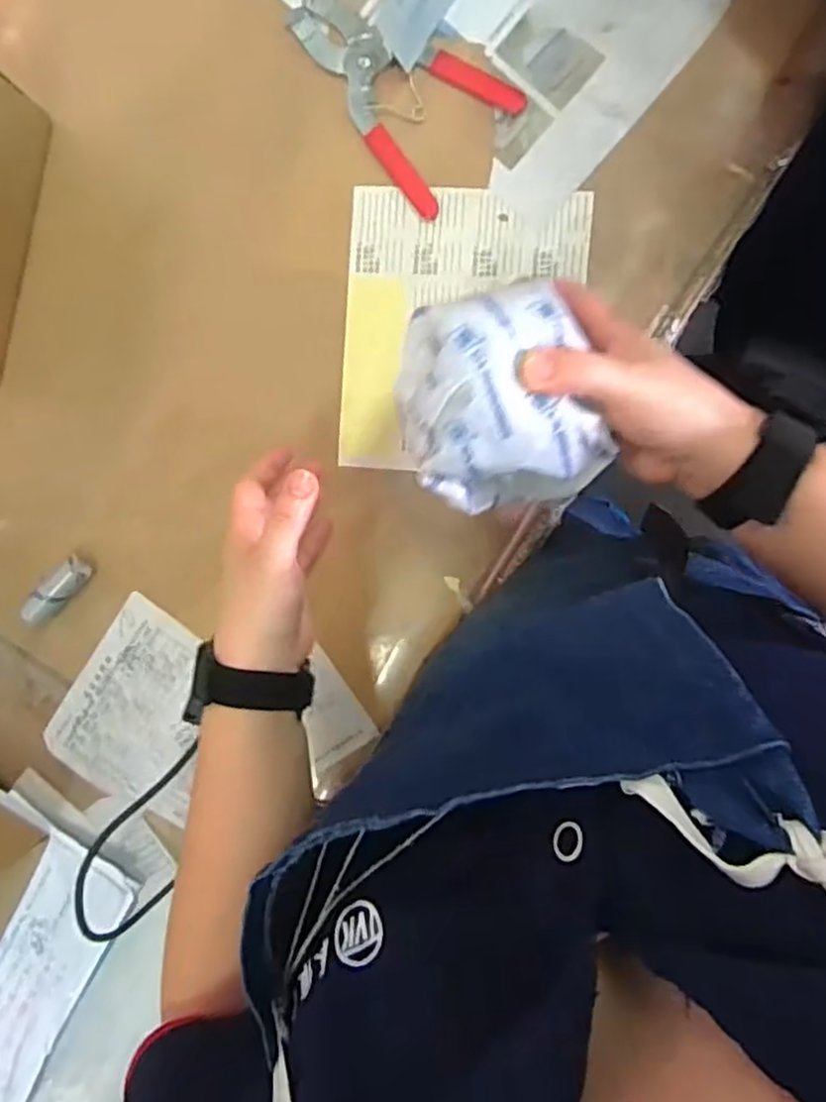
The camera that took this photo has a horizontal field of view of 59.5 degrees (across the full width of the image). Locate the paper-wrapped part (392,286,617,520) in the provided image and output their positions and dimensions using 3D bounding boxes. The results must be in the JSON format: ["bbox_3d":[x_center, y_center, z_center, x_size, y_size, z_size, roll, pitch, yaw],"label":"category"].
[{"bbox_3d":[0.043,-0.074,0.367,0.096,0.070,0.103,0,95,4],"label":"paper-wrapped part"}]

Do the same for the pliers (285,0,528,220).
[{"bbox_3d":[-0.019,-0.311,0.478,0.162,0.014,0.095,40,100,2],"label":"pliers"}]

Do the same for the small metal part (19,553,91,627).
[{"bbox_3d":[-0.264,0.031,0.535,0.020,0.022,0.058,43,100,1],"label":"small metal part"}]

